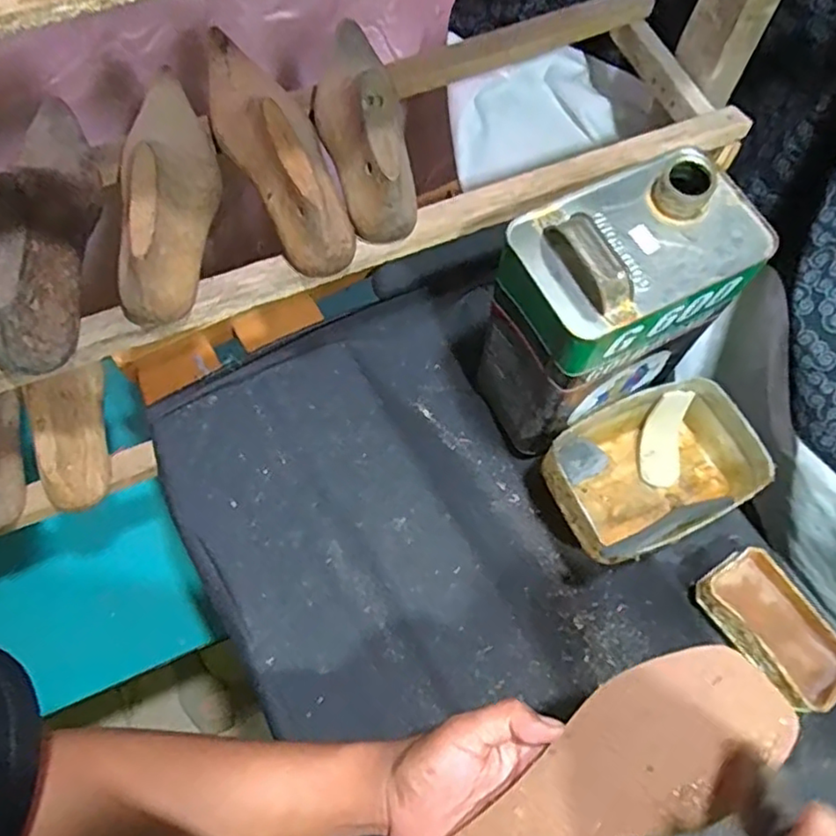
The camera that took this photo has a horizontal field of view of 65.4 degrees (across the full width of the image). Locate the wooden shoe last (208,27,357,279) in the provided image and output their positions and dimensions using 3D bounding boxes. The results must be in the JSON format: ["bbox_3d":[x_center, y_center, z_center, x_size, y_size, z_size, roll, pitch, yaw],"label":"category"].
[{"bbox_3d":[-0.115,-0.227,0.510,0.072,0.065,0.256,-21,68,-13],"label":"wooden shoe last"}]

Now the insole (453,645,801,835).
[{"bbox_3d":[0.101,0.220,0.377,0.237,0.014,0.080,-38,72,2],"label":"insole"}]

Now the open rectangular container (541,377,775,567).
[{"bbox_3d":[0.210,0.050,0.592,0.185,0.072,0.127,-24,69,-11],"label":"open rectangular container"}]

